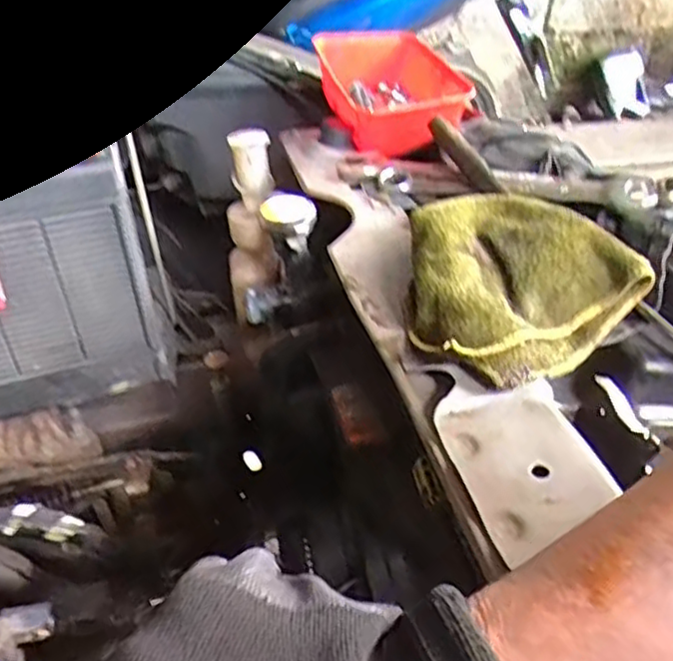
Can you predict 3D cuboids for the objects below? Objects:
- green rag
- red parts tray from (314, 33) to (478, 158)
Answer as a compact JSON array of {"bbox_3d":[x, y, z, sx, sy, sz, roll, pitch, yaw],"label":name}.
[{"bbox_3d":[0.088,-0.033,0.397,0.125,0.041,0.143,-19,43,-23],"label":"green rag"},{"bbox_3d":[0.054,-0.230,0.662,0.108,0.055,0.205,-7,40,-10],"label":"red parts tray"}]

